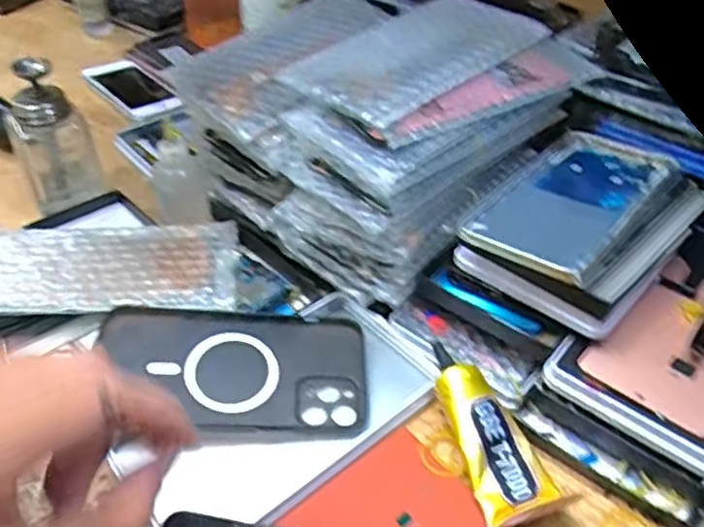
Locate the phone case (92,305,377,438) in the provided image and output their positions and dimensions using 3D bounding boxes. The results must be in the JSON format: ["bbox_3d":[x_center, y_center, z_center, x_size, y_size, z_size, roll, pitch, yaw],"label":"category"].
[{"bbox_3d":[-0.070,0.062,0.408,0.158,0.019,0.085,-1,43,-3],"label":"phone case"}]

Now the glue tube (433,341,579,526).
[{"bbox_3d":[0.075,0.089,0.373,0.042,0.025,0.117,-13,45,-15],"label":"glue tube"}]

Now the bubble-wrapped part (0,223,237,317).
[{"bbox_3d":[-0.170,0.008,0.462,0.176,0.022,0.089,-5,44,-7],"label":"bubble-wrapped part"}]

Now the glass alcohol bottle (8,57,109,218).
[{"bbox_3d":[-0.229,-0.092,0.514,0.054,0.121,0.043,-20,48,-21],"label":"glass alcohol bottle"}]

